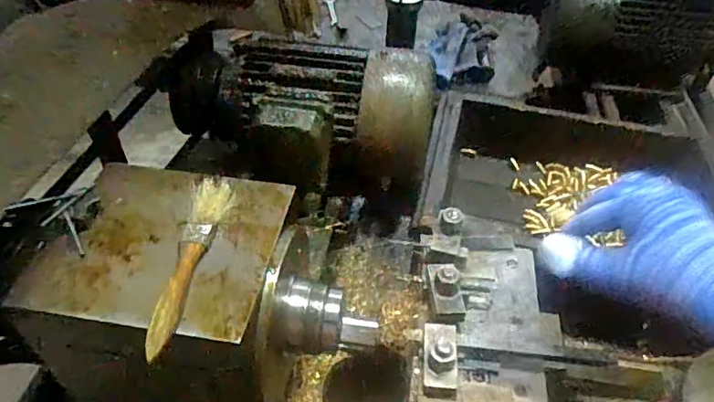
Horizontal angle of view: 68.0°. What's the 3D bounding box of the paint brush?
[{"bbox_3d":[-0.123,0.039,0.387,0.026,0.016,0.158,5,45,3],"label":"paint brush"}]

